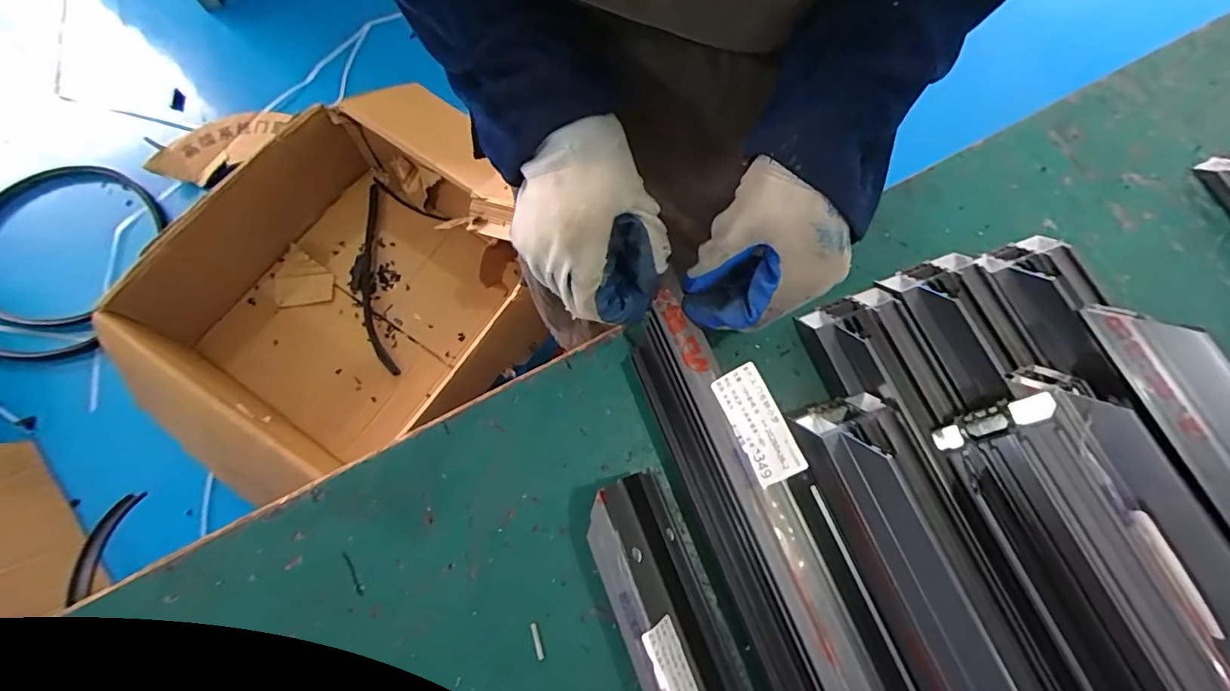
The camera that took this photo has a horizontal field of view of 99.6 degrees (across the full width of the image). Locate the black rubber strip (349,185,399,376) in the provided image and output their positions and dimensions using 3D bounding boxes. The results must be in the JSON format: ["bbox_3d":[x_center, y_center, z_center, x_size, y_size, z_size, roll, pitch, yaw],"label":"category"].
[{"bbox_3d":[-0.592,-0.166,1.242,0.090,0.049,0.508,-12,73,-5],"label":"black rubber strip"}]

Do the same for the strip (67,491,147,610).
[{"bbox_3d":[-0.795,0.302,0.810,0.024,0.062,0.181,-4,47,-2],"label":"strip"}]

